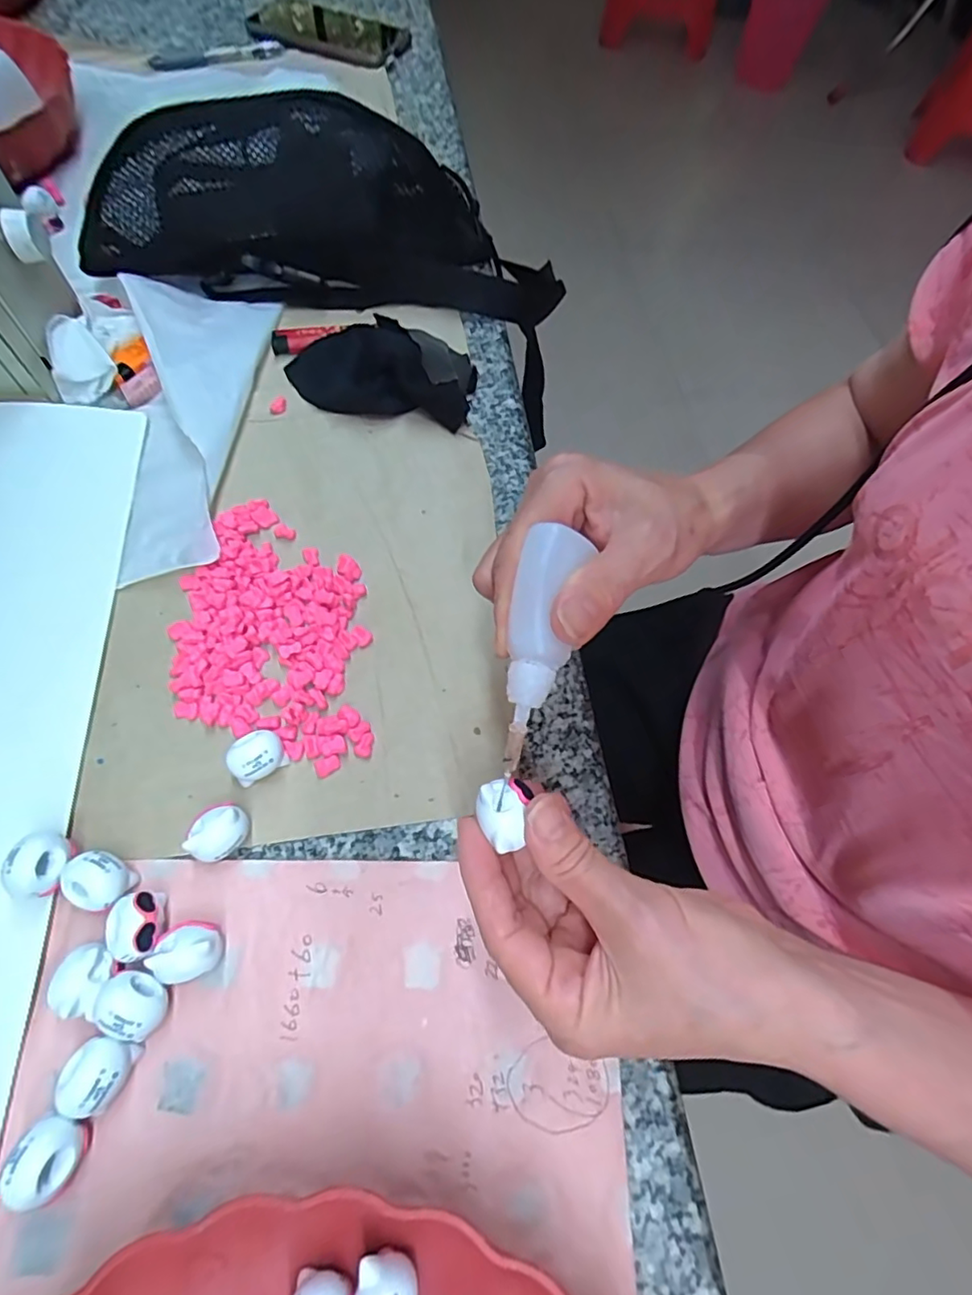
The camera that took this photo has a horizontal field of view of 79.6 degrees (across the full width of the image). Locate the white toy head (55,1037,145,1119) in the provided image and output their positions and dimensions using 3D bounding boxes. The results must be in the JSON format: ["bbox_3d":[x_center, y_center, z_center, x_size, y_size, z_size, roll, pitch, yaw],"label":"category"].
[{"bbox_3d":[-0.152,0.166,0.227,0.024,0.017,0.024,15,64,4],"label":"white toy head"}]

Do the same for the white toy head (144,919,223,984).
[{"bbox_3d":[-0.124,0.127,0.245,0.026,0.019,0.022,-14,66,-10],"label":"white toy head"}]

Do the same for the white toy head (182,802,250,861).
[{"bbox_3d":[-0.121,0.085,0.267,0.024,0.019,0.025,1,64,-3],"label":"white toy head"}]

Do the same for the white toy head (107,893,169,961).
[{"bbox_3d":[-0.148,0.119,0.249,0.021,0.020,0.025,-19,67,-12],"label":"white toy head"}]

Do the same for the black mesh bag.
[{"bbox_3d":[-0.099,-0.304,0.444,0.352,0.147,0.104,7,63,-16],"label":"black mesh bag"}]

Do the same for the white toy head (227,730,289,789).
[{"bbox_3d":[-0.110,0.053,0.283,0.025,0.018,0.021,-23,68,-14],"label":"white toy head"}]

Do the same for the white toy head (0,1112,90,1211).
[{"bbox_3d":[-0.159,0.187,0.214,0.020,0.023,0.024,12,64,2],"label":"white toy head"}]

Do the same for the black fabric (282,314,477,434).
[{"bbox_3d":[-0.072,-0.190,0.391,0.128,0.033,0.065,10,64,2],"label":"black fabric"}]

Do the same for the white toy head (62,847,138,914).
[{"bbox_3d":[-0.169,0.103,0.257,0.025,0.019,0.023,1,64,-3],"label":"white toy head"}]

